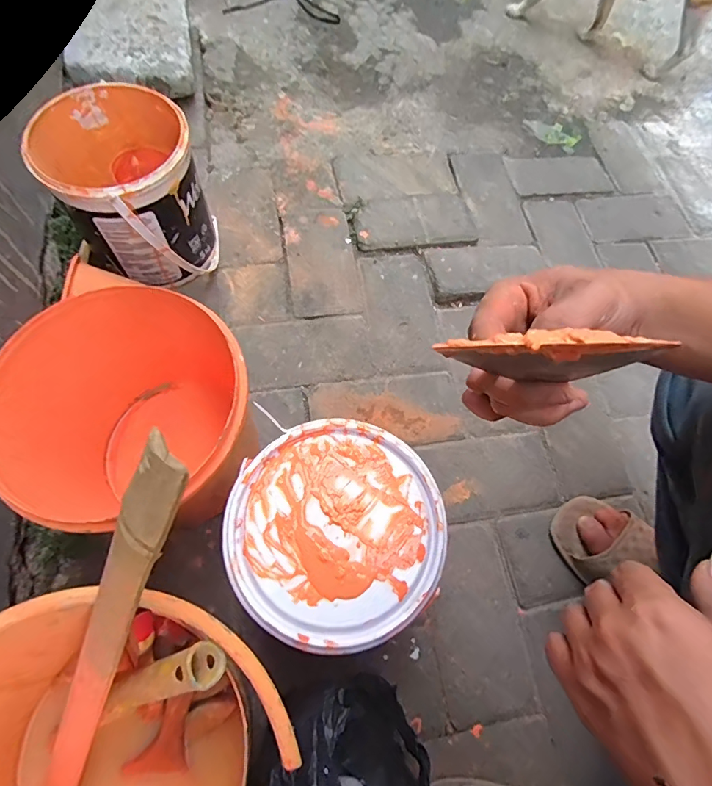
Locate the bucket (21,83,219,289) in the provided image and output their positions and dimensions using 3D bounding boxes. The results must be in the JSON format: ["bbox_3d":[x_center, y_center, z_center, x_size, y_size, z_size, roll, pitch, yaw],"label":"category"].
[{"bbox_3d":[-0.289,-0.261,0.602,0.187,0.181,0.220,-27,73,-17],"label":"bucket"}]

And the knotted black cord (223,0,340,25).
[{"bbox_3d":[-0.171,-0.924,1.033,0.249,0.034,0.175,-5,67,-3],"label":"knotted black cord"}]

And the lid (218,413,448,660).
[{"bbox_3d":[-0.016,0.107,0.359,0.170,0.014,0.168,-38,76,-18],"label":"lid"}]

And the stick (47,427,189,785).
[{"bbox_3d":[-0.174,0.187,0.299,0.032,0.383,0.011,34,26,13],"label":"stick"}]

